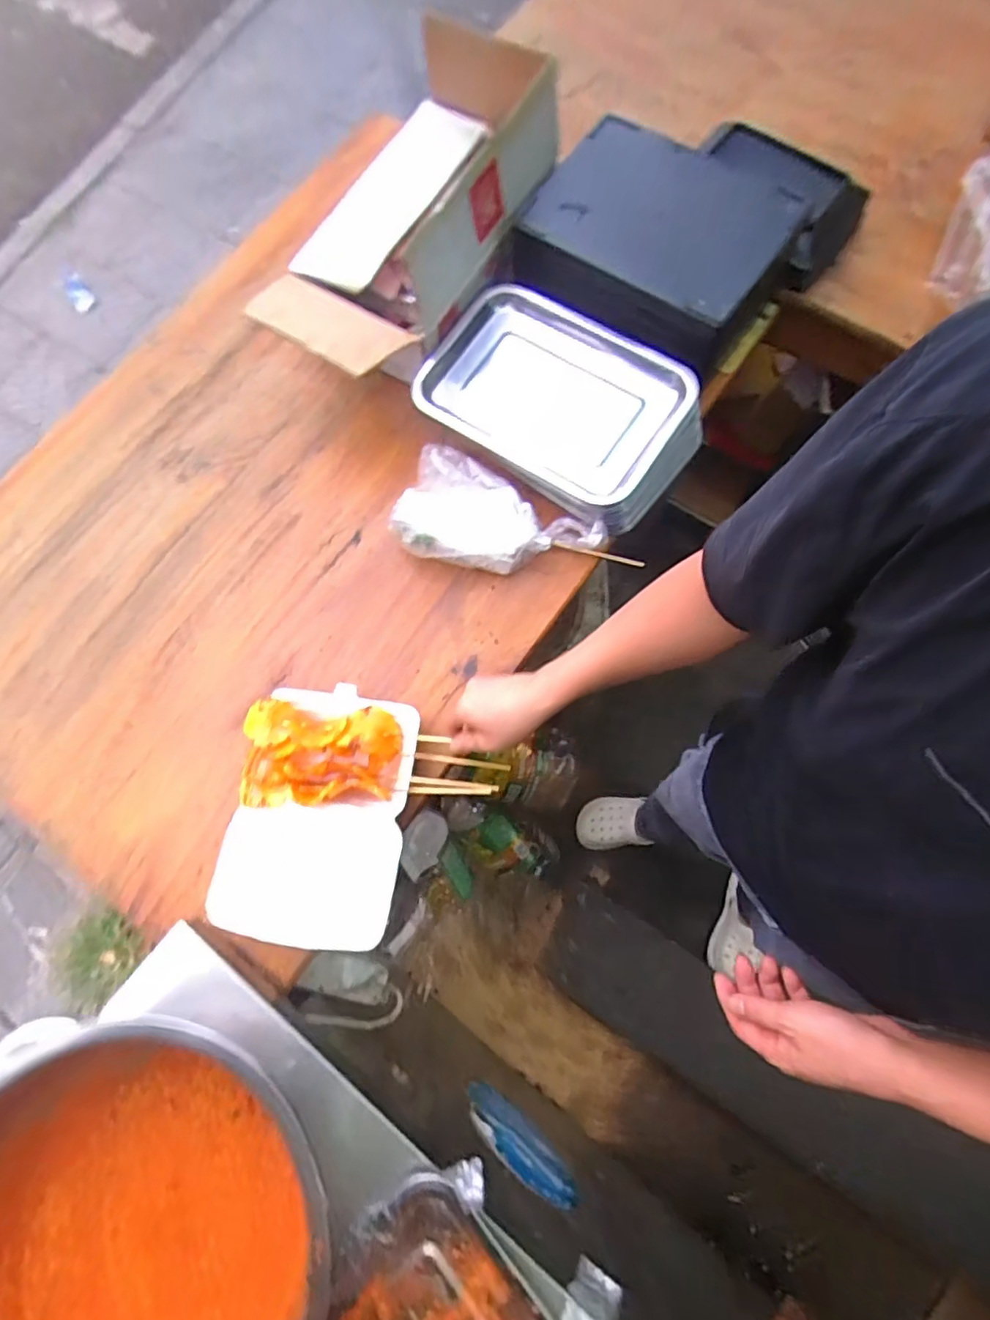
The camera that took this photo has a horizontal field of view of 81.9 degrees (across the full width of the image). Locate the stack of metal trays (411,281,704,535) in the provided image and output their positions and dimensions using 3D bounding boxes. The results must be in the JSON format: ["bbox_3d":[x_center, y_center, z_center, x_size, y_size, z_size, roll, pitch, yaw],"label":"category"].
[{"bbox_3d":[0.078,-0.320,0.725,0.333,0.084,0.221,37,76,12],"label":"stack of metal trays"}]

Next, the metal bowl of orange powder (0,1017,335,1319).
[{"bbox_3d":[-0.290,0.492,0.475,0.315,0.103,0.313,0,72,1],"label":"metal bowl of orange powder"}]

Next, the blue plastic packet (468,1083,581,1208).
[{"bbox_3d":[0.040,0.704,0.829,0.191,0.177,0.011,37,76,11],"label":"blue plastic packet"}]

